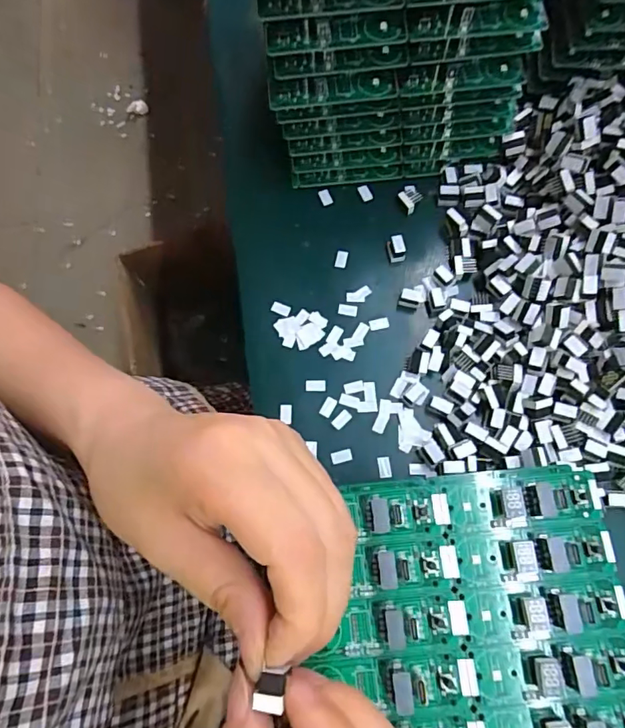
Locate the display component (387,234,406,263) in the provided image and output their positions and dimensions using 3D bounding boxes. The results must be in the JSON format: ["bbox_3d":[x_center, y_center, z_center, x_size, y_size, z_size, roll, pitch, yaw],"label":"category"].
[{"bbox_3d":[0.052,-0.071,0.308,0.010,0.013,0.013,-10,72,-2],"label":"display component"}]

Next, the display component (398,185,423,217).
[{"bbox_3d":[0.062,-0.106,0.321,0.012,0.009,0.015,-36,75,-10],"label":"display component"}]

